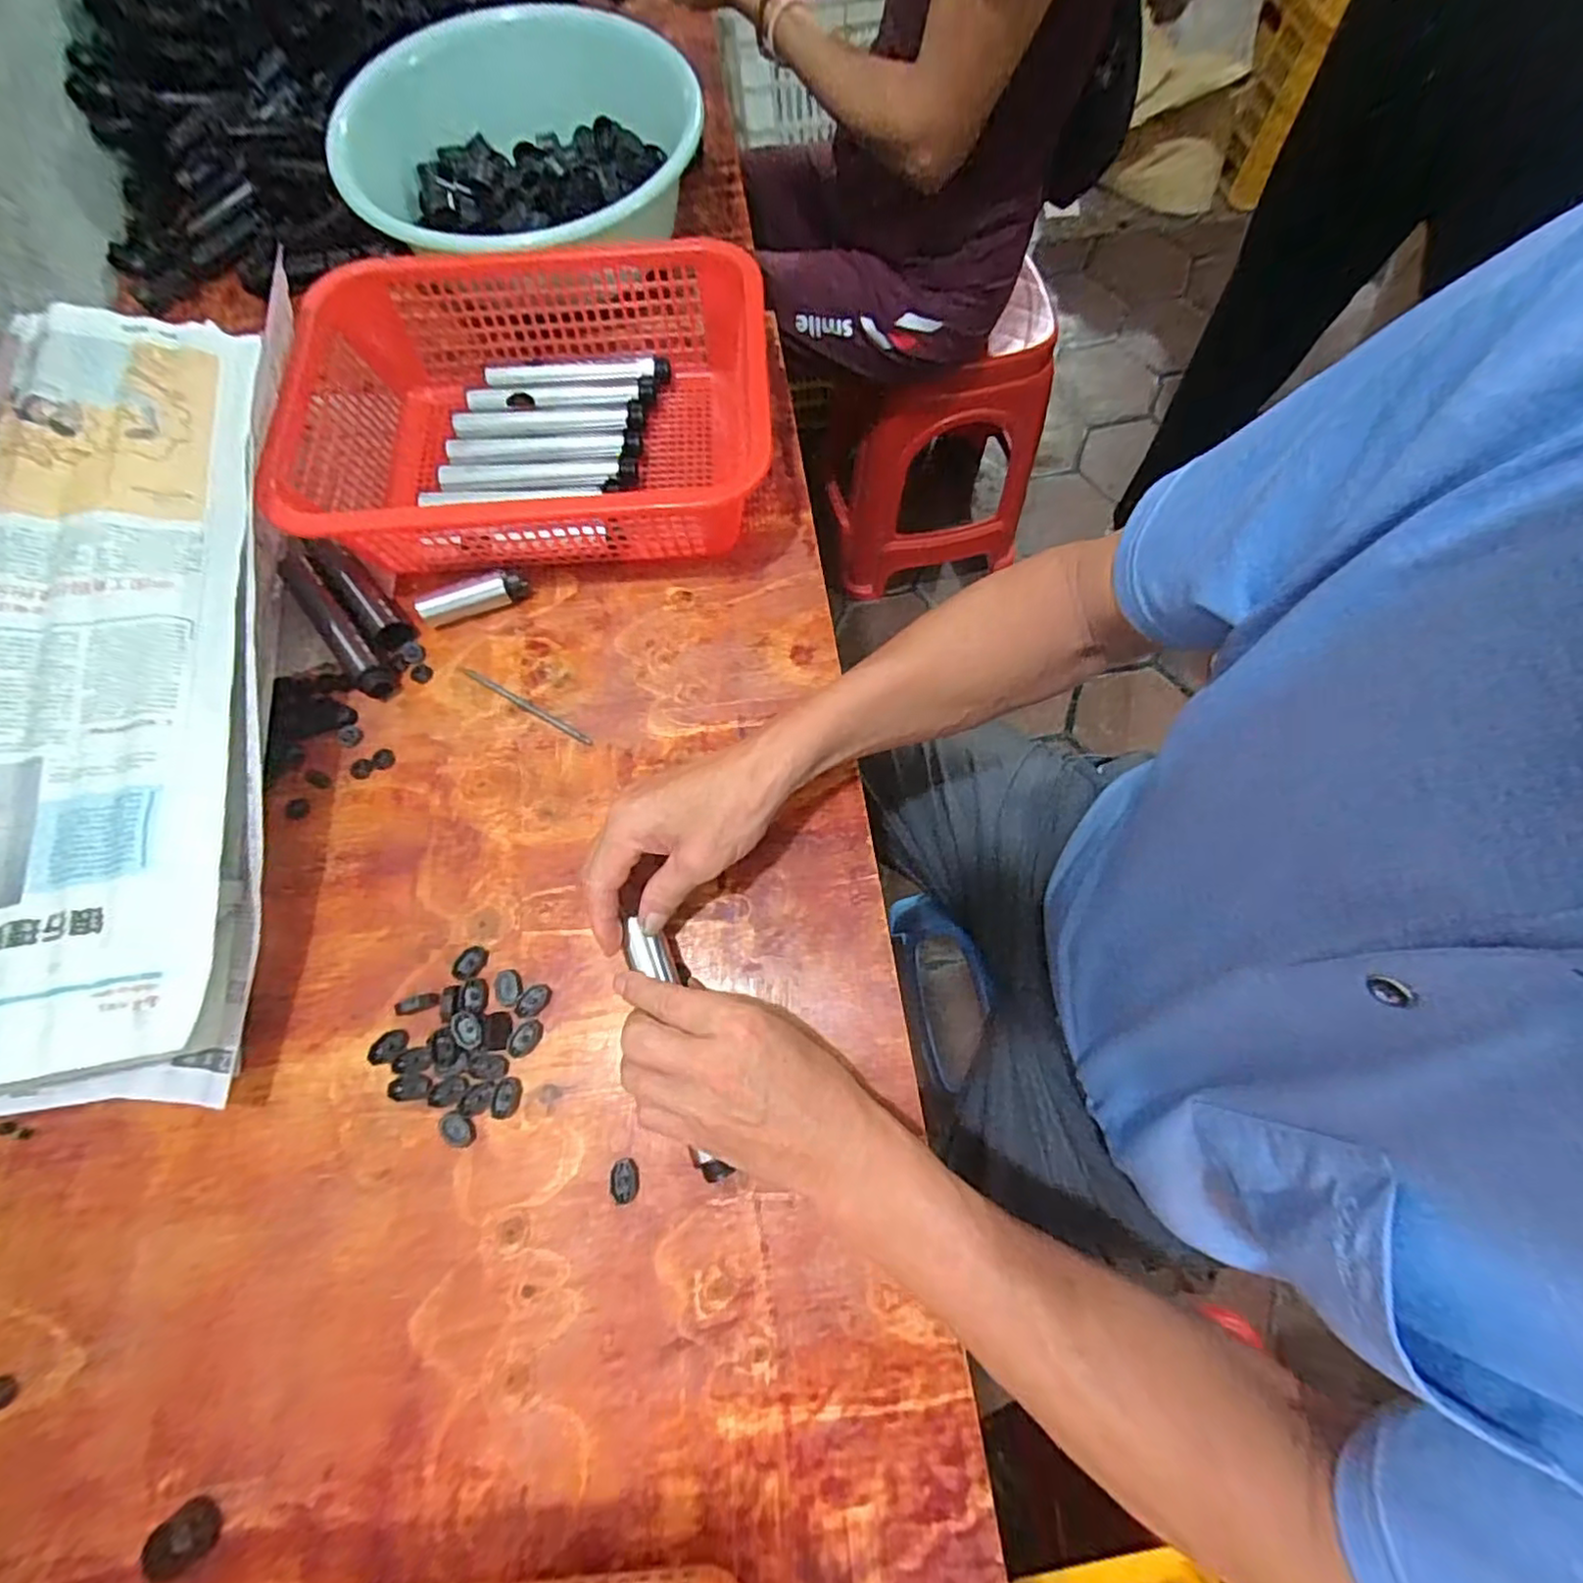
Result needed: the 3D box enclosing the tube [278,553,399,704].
[{"bbox_3d":[-0.340,-0.124,0.499,0.027,0.029,0.147,-38,74,-11],"label":"tube"}]

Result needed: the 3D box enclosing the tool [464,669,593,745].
[{"bbox_3d":[-0.191,-0.062,0.480,0.114,0.004,0.007,30,74,11],"label":"tool"}]

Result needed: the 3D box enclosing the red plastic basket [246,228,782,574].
[{"bbox_3d":[-0.199,-0.278,0.513,0.356,0.099,0.247,-4,70,0],"label":"red plastic basket"}]

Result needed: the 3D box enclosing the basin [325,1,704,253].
[{"bbox_3d":[-0.231,-0.532,0.575,0.281,0.112,0.265,0,70,1],"label":"basin"}]

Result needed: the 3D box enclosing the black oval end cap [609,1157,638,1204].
[{"bbox_3d":[-0.095,0.222,0.380,0.015,0.006,0.022,-8,70,-2],"label":"black oval end cap"}]

